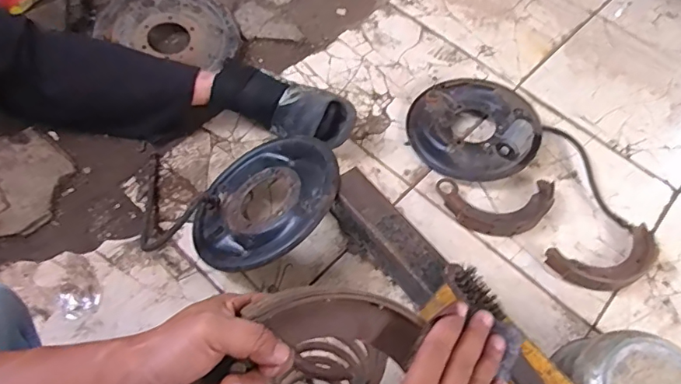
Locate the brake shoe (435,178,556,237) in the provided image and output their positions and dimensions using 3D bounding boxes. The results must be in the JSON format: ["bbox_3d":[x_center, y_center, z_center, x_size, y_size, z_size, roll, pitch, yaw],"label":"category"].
[{"bbox_3d":[0.308,0.028,0.978,0.227,0.031,0.121,2,57,-3],"label":"brake shoe"}]

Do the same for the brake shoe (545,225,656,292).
[{"bbox_3d":[0.494,0.128,0.921,0.213,0.033,0.096,-11,59,-12],"label":"brake shoe"}]

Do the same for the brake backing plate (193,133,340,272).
[{"bbox_3d":[-0.126,0.015,0.844,0.265,0.033,0.271,-18,45,18],"label":"brake backing plate"}]

